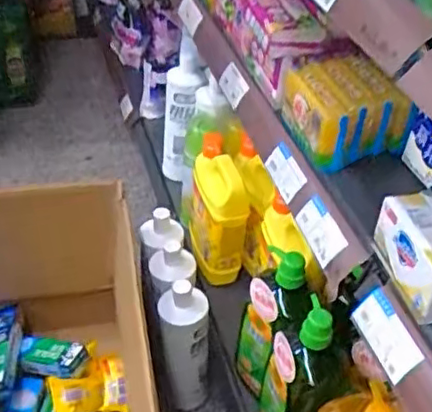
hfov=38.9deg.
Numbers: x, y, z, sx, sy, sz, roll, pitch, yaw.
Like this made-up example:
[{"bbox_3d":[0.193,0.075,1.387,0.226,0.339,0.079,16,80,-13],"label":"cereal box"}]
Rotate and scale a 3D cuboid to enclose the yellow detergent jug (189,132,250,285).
[{"bbox_3d":[0.004,0.011,1.050,0.074,0.216,0.141,-5,41,-9],"label":"yellow detergent jug"}]

